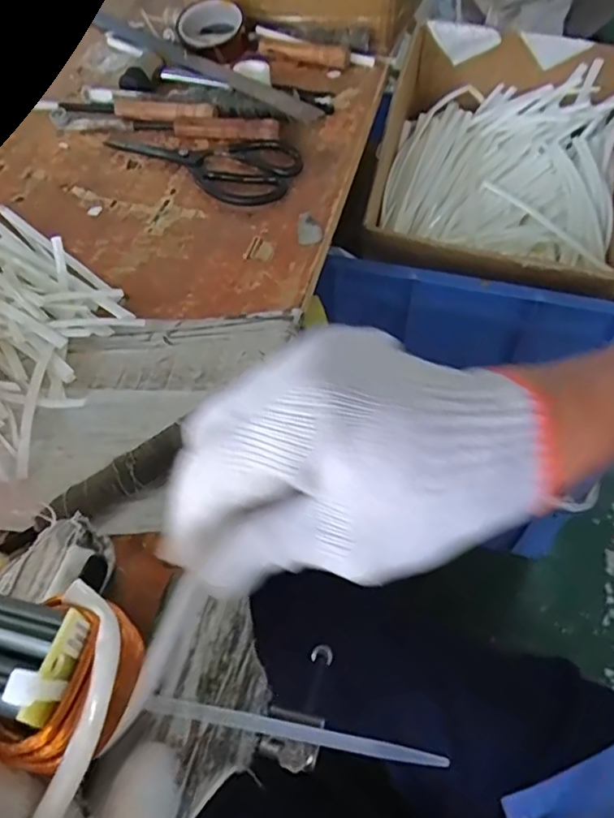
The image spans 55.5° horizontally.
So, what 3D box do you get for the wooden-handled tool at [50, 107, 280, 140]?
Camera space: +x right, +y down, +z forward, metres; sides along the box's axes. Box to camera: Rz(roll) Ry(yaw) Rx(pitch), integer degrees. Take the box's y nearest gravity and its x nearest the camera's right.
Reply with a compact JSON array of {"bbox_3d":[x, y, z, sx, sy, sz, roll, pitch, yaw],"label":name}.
[{"bbox_3d":[-0.168,-0.340,0.689,0.274,0.022,0.037,9,55,9],"label":"wooden-handled tool"}]

